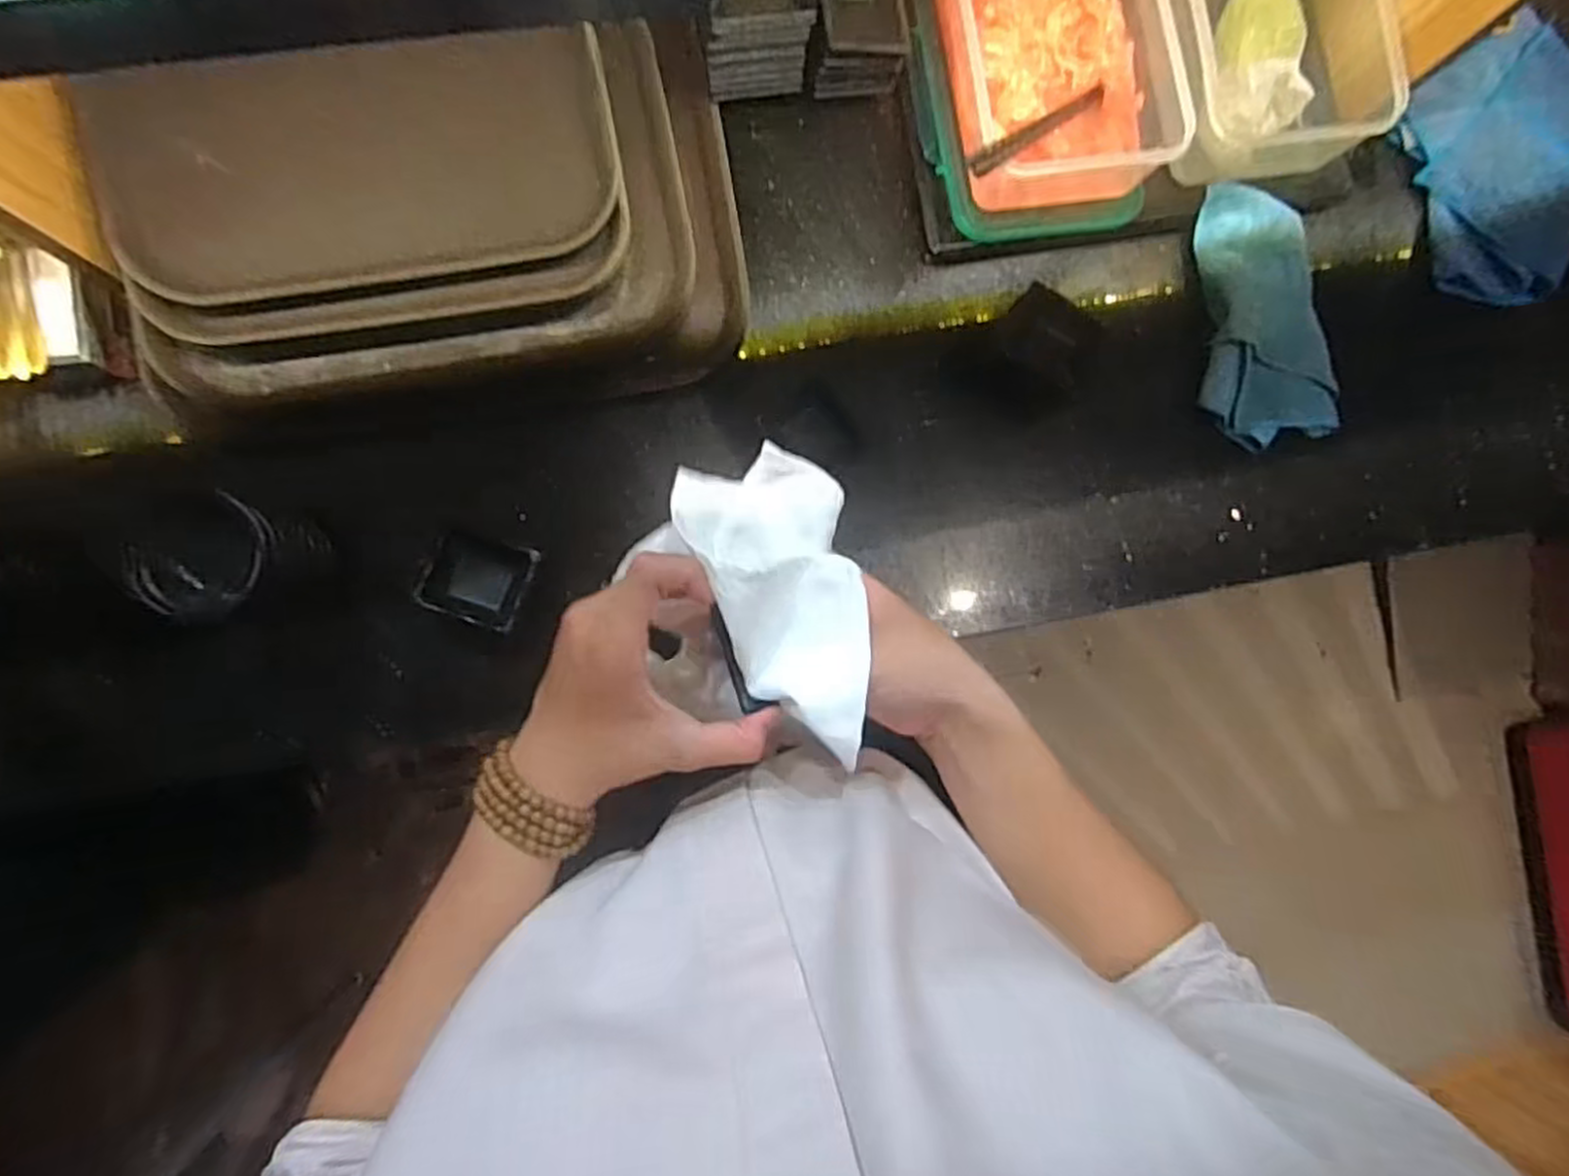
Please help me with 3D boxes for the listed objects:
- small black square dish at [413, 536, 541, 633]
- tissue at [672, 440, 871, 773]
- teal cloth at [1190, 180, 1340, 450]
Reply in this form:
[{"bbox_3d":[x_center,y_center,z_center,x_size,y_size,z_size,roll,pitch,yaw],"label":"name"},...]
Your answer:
[{"bbox_3d":[-0.228,-0.007,0.569,0.076,0.024,0.064,18,88,-5],"label":"small black square dish"},{"bbox_3d":[0.006,0.005,0.395,0.081,0.054,0.160,-22,92,-6],"label":"tissue"},{"bbox_3d":[0.404,-0.233,0.655,0.108,0.042,0.221,-10,91,-6],"label":"teal cloth"}]

